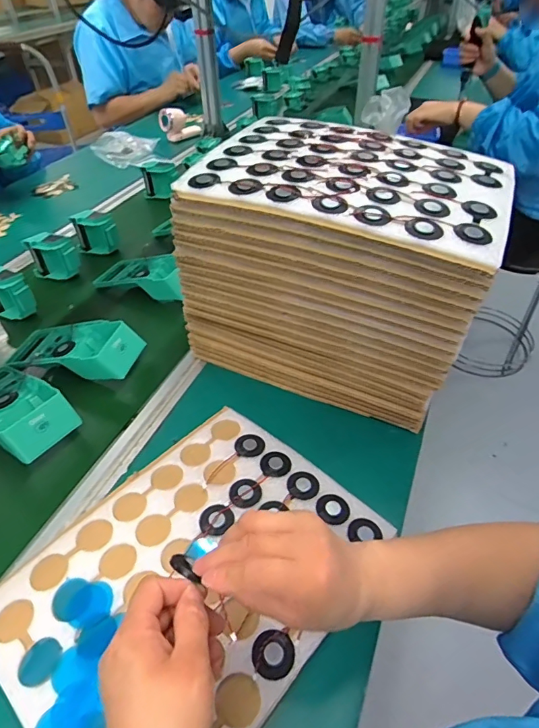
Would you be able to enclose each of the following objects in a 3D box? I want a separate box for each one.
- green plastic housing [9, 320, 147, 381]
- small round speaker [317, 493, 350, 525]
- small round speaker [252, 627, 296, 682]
[{"bbox_3d":[-0.273,-0.022,0.622,0.180,0.056,0.086,6,40,8],"label":"green plastic housing"},{"bbox_3d":[0.067,0.149,0.461,0.030,0.009,0.033,0,40,0],"label":"small round speaker"},{"bbox_3d":[0.003,0.239,0.367,0.034,0.004,0.034,1,60,-2],"label":"small round speaker"}]

